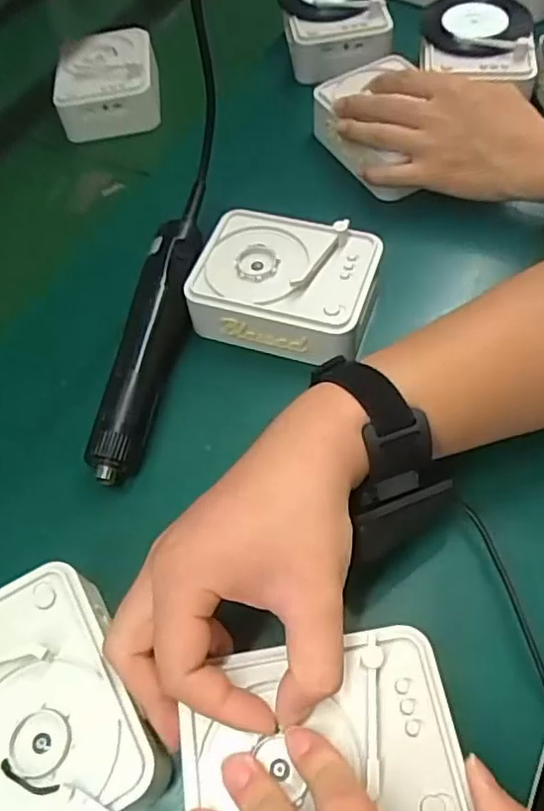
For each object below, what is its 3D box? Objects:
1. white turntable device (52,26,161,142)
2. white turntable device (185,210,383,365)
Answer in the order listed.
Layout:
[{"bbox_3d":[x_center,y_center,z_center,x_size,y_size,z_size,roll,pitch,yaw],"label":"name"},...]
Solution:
[{"bbox_3d":[-0.171,-0.339,0.654,0.101,0.052,0.119,-10,57,-1],"label":"white turntable device"},{"bbox_3d":[0.011,-0.086,0.464,0.129,0.058,0.099,15,60,14],"label":"white turntable device"}]

